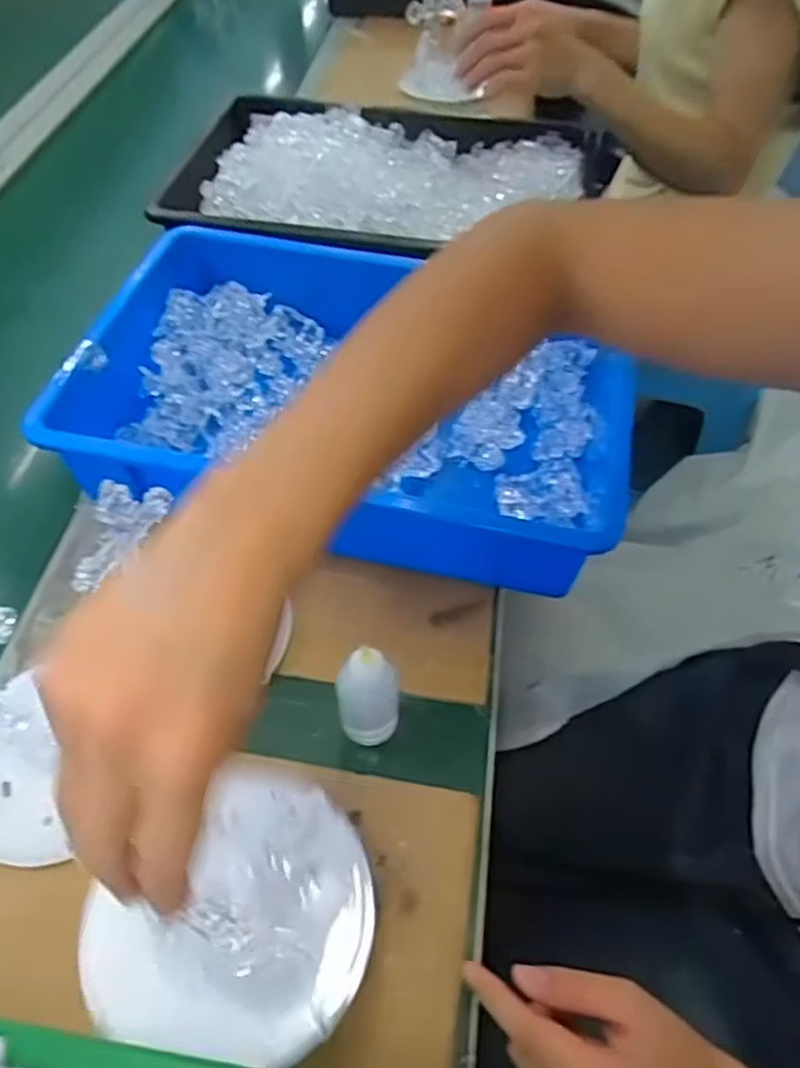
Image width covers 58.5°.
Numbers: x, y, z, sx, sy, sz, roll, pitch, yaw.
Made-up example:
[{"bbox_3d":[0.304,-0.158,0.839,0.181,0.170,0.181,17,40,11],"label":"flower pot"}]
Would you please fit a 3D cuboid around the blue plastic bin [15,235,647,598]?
[{"bbox_3d":[-0.040,-0.113,0.576,0.421,0.088,0.278,8,54,6],"label":"blue plastic bin"}]

